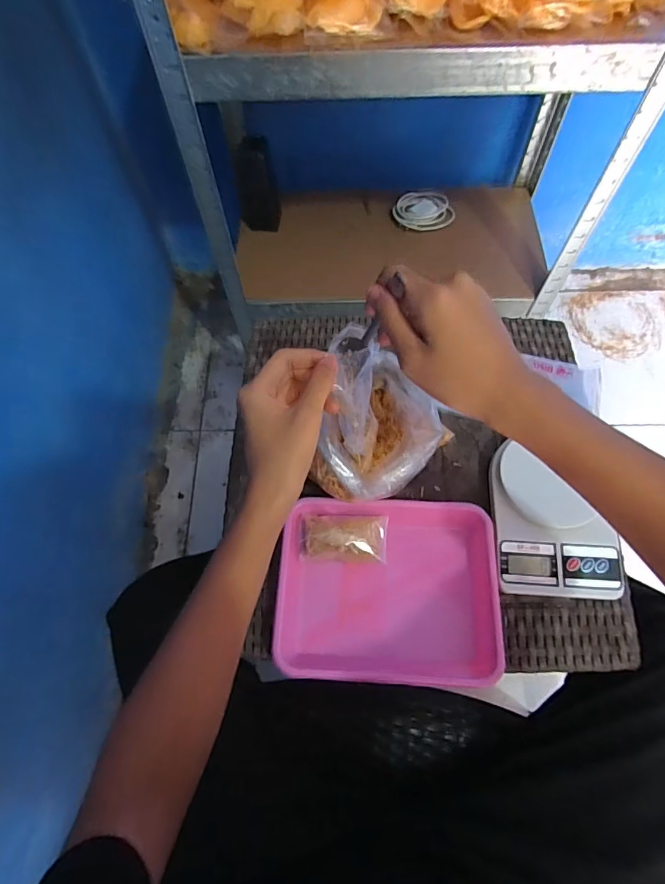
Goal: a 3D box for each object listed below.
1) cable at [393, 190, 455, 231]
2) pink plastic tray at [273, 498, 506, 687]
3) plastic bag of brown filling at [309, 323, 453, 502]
[{"bbox_3d":[0.179,-0.449,0.905,0.120,0.036,0.086,11,67,7],"label":"cable"},{"bbox_3d":[0.057,0.150,0.480,0.220,0.031,0.175,1,66,3],"label":"pink plastic tray"},{"bbox_3d":[0.038,-0.018,0.453,0.119,0.144,0.131,34,72,16],"label":"plastic bag of brown filling"}]

